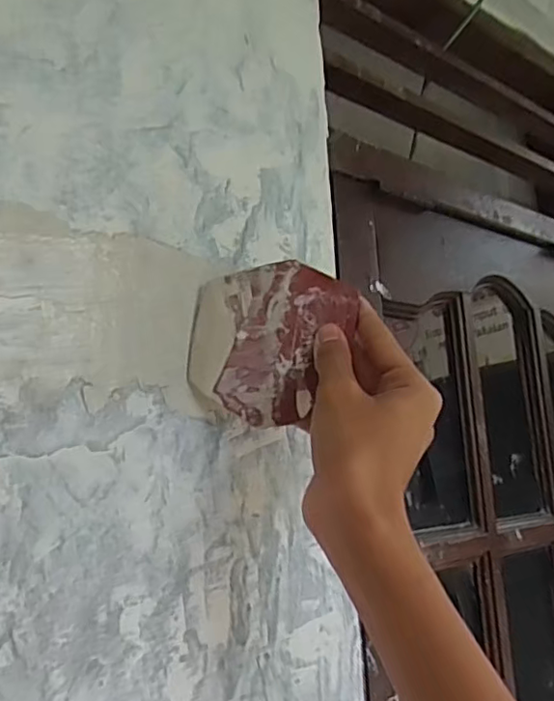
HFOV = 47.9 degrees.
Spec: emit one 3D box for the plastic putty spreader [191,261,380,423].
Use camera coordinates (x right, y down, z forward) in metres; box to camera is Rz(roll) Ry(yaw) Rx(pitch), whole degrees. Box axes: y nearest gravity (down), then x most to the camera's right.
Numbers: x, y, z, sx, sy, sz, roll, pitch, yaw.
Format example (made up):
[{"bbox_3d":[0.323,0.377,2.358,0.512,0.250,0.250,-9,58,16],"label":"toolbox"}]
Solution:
[{"bbox_3d":[-0.002,-0.005,0.369,0.099,0.094,0.004,-9,-15,4],"label":"plastic putty spreader"}]

